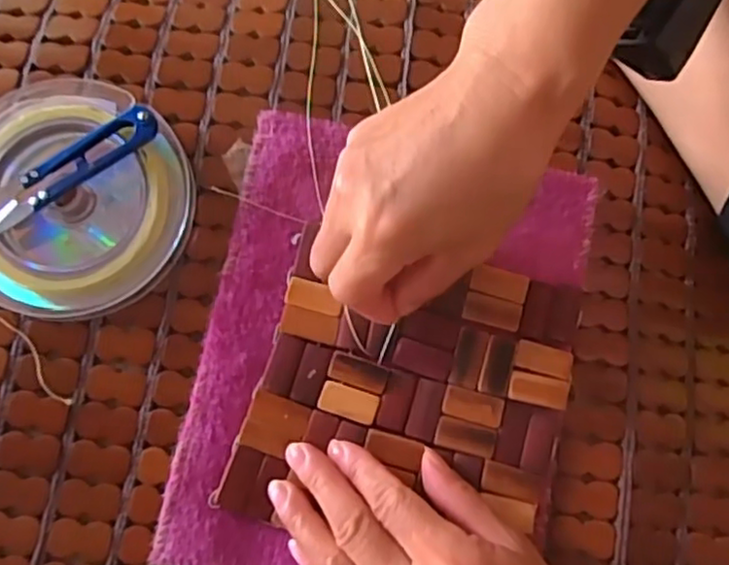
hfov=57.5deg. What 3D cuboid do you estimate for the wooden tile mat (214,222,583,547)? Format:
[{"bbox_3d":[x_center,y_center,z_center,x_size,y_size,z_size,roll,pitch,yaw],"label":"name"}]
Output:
[{"bbox_3d":[0.022,0.052,0.317,0.146,0.010,0.133,13,80,2],"label":"wooden tile mat"}]

